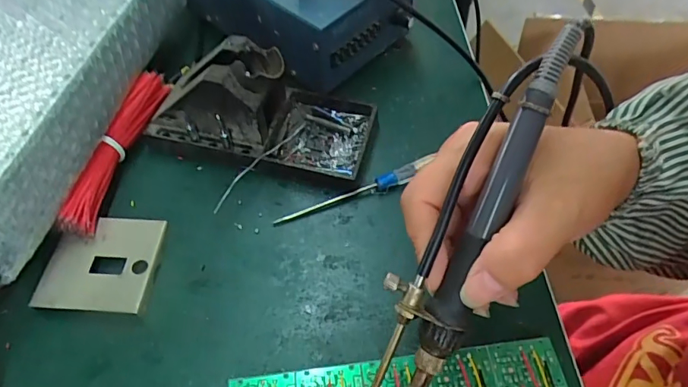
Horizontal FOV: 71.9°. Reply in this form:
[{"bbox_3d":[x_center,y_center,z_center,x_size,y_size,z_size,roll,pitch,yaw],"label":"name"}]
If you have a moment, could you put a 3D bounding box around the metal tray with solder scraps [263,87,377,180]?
[{"bbox_3d":[-0.018,-0.044,0.353,0.073,0.019,0.073,12,56,6],"label":"metal tray with solder scraps"}]

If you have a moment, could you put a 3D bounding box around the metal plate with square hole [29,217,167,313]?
[{"bbox_3d":[-0.149,0.044,0.297,0.063,0.010,0.063,1,56,-2],"label":"metal plate with square hole"}]

